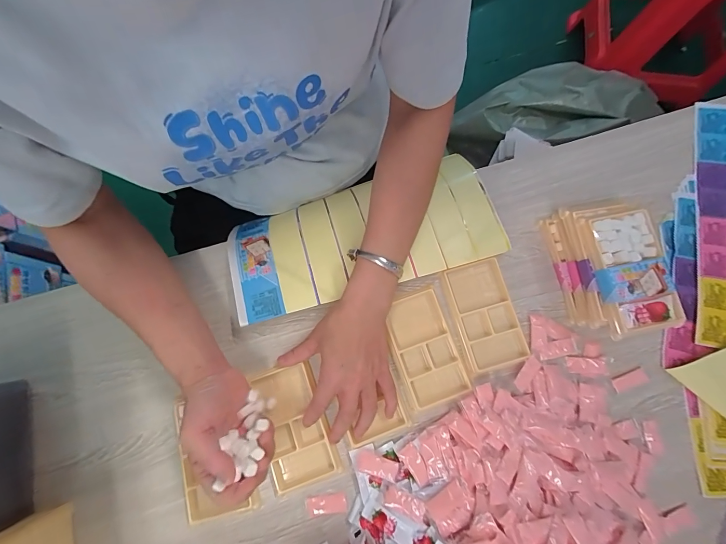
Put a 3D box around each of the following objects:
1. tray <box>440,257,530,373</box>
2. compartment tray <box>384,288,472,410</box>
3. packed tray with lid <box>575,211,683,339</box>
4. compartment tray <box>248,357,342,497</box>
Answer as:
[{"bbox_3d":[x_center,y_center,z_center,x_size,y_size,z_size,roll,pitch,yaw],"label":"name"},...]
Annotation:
[{"bbox_3d":[0.146,0.050,0.412,0.069,0.010,0.124,-16,80,-4],"label":"tray"},{"bbox_3d":[0.073,0.090,0.403,0.069,0.008,0.125,-19,80,-5],"label":"compartment tray"},{"bbox_3d":[0.290,-0.001,0.367,0.077,0.015,0.129,-12,80,-4],"label":"packed tray with lid"},{"bbox_3d":[-0.079,0.176,0.395,0.074,0.015,0.130,-16,80,-5],"label":"compartment tray"}]

